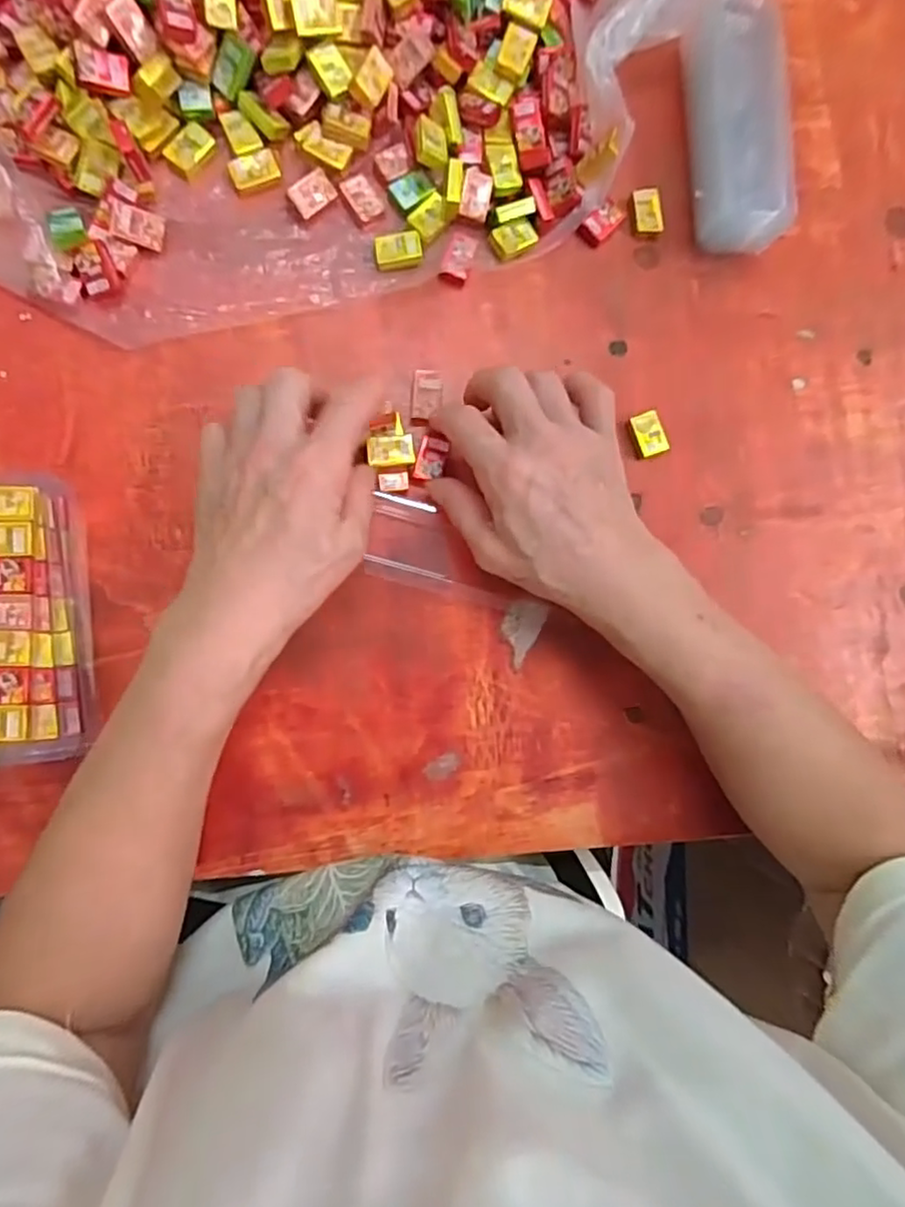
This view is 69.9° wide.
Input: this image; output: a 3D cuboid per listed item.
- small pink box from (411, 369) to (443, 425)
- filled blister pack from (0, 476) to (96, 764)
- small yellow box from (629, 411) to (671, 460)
[{"bbox_3d":[-0.014,-0.118,0.367,0.017,0.011,0.030,3,87,-8],"label":"small pink box"},{"bbox_3d":[-0.214,0.007,0.318,0.056,0.039,0.141,-5,88,-8],"label":"filled blister pack"},{"bbox_3d":[0.116,-0.101,0.384,0.018,0.007,0.025,-19,90,-9],"label":"small yellow box"}]

